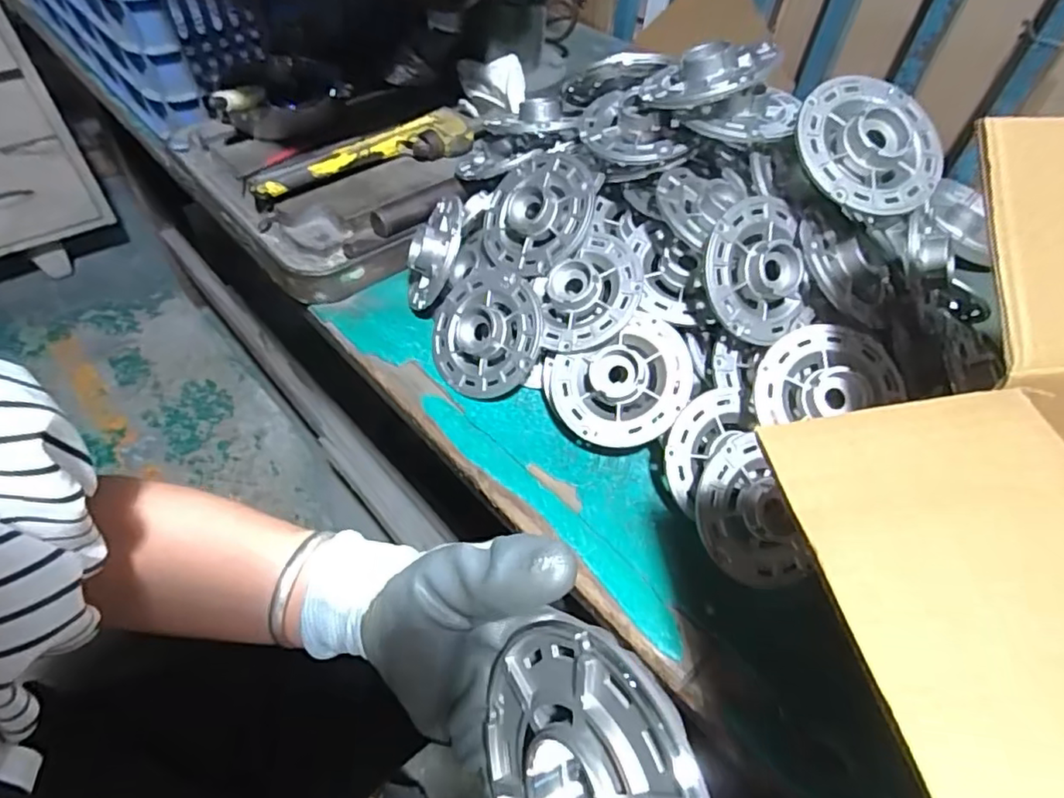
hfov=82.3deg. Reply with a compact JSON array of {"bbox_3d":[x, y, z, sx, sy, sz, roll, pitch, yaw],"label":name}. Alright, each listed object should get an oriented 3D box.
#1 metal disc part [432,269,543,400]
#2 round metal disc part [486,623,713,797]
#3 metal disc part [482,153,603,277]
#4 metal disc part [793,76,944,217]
[{"bbox_3d":[-0.040,-0.057,0.528,0.104,0.035,0.110,-4,81,26],"label":"metal disc part"},{"bbox_3d":[0.017,0.130,0.205,0.012,0.105,0.099,1,43,-37],"label":"round metal disc part"},{"bbox_3d":[0.003,-0.162,0.533,0.108,0.026,0.110,-8,75,29],"label":"metal disc part"},{"bbox_3d":[0.247,-0.185,0.439,0.109,0.019,0.105,1,80,-7],"label":"metal disc part"}]

